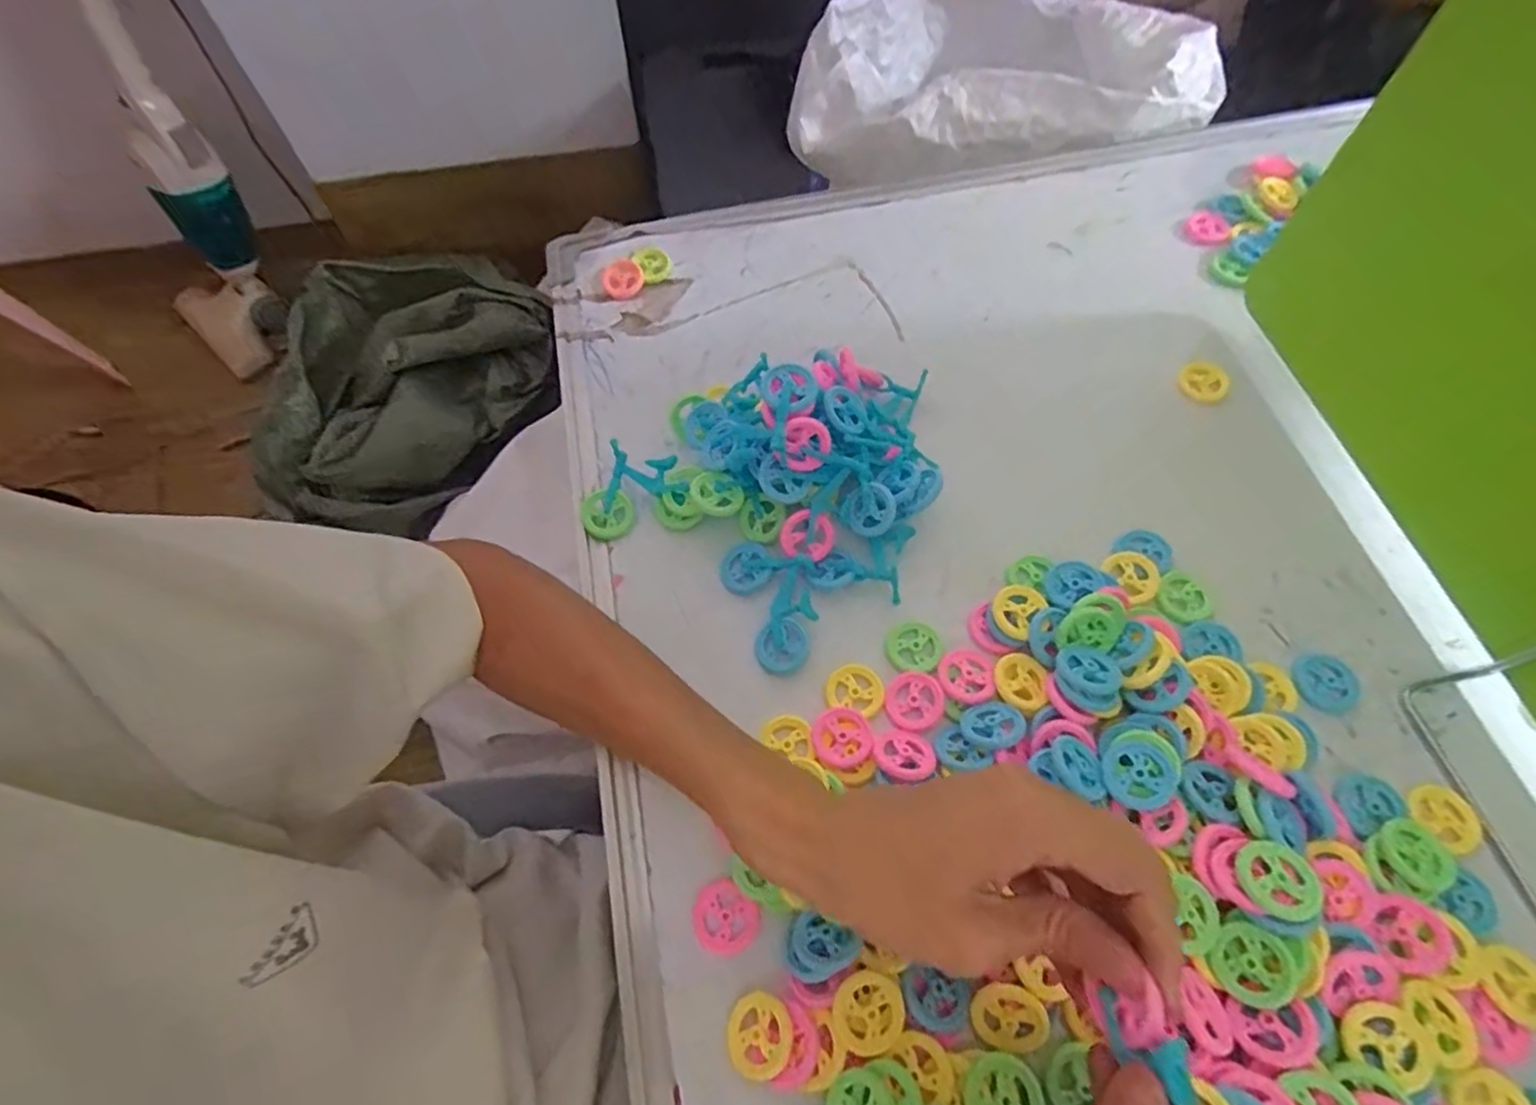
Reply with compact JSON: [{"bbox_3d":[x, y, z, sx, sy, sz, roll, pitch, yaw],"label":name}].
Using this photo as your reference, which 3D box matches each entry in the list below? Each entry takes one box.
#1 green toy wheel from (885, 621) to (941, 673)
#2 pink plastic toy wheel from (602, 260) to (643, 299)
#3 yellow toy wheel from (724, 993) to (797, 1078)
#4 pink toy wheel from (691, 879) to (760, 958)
[{"bbox_3d":[0.077,0.050,0.369,0.029,0.005,0.027,-1,61,2],"label":"green toy wheel"},{"bbox_3d":[-0.105,-0.198,0.504,0.028,0.008,0.032,-16,62,-6],"label":"pink plastic toy wheel"},{"bbox_3d":[-0.003,0.197,0.286,0.027,0.005,0.028,-1,61,2],"label":"yellow toy wheel"},{"bbox_3d":[-0.019,0.163,0.312,0.029,0.008,0.030,-1,61,2],"label":"pink toy wheel"}]

